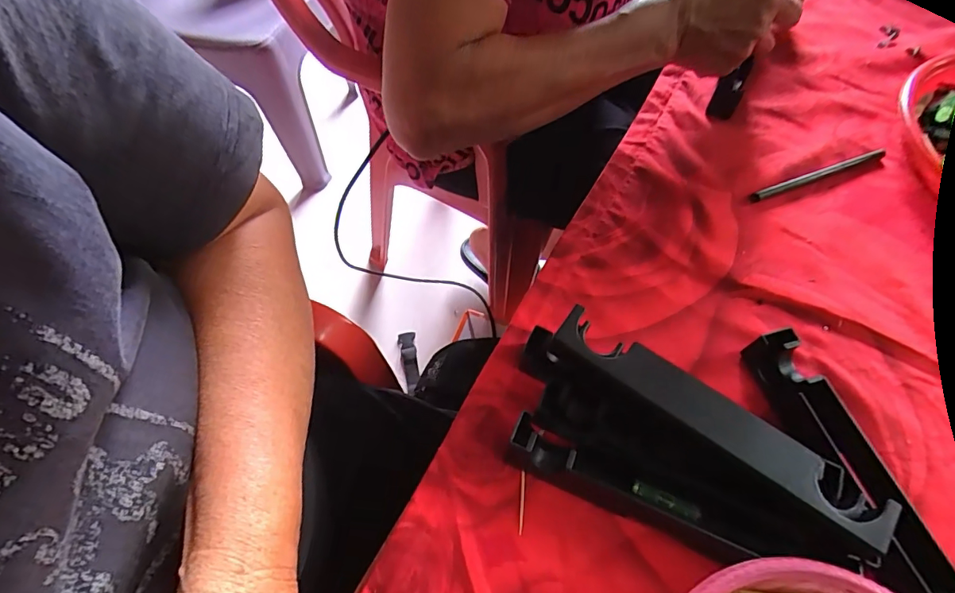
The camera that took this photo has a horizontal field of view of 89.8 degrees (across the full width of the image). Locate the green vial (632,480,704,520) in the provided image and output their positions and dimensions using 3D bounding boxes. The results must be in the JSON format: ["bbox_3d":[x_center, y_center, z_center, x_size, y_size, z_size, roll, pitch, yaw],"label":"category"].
[{"bbox_3d":[0.114,0.124,0.290,0.041,0.008,0.007,23,63,12],"label":"green vial"}]

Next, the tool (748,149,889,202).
[{"bbox_3d":[0.307,-0.110,0.431,0.146,0.004,0.009,-19,62,-11],"label":"tool"}]

